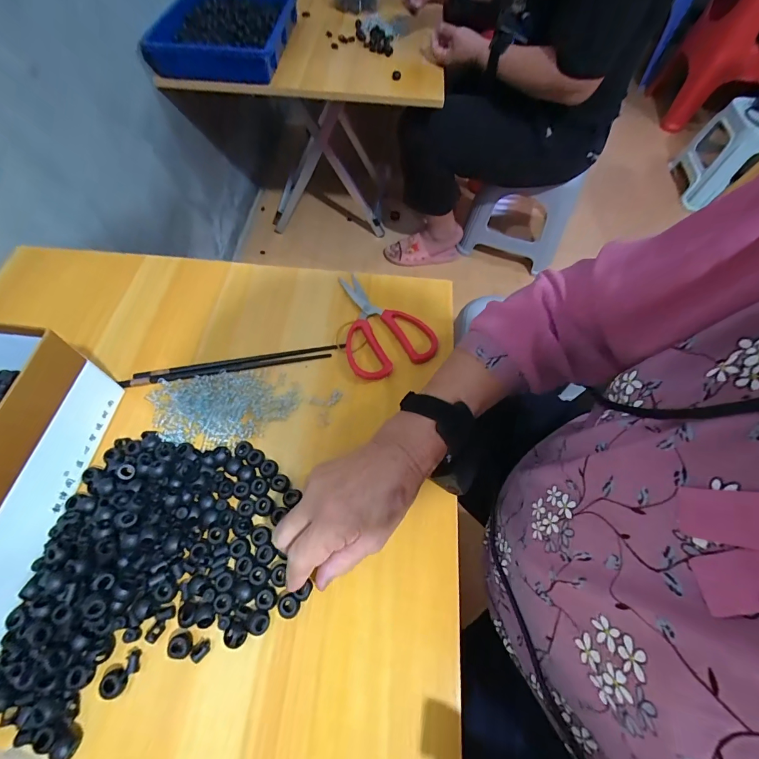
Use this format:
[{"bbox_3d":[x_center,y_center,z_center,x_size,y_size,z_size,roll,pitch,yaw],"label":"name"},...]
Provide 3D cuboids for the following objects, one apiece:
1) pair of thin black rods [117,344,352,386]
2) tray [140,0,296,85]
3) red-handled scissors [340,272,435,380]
[{"bbox_3d":[-0.163,-0.017,0.422,0.242,0.005,0.016,-9,62,-8],"label":"pair of thin black rods"},{"bbox_3d":[-0.333,-0.776,0.819,0.254,0.068,0.368,3,61,-2],"label":"tray"},{"bbox_3d":[-0.008,-0.073,0.456,0.106,0.017,0.156,-23,65,-15],"label":"red-handled scissors"}]

